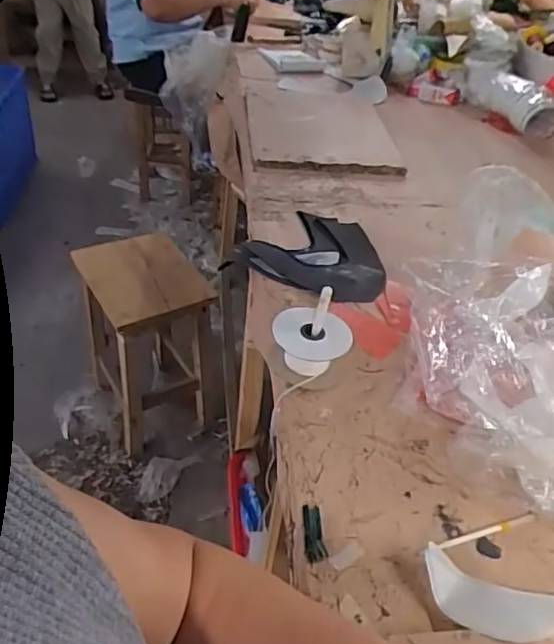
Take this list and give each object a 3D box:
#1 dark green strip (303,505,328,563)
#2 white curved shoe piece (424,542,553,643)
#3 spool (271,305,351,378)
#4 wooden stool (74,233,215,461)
[{"bbox_3d":[0.034,0.193,0.537,0.018,0.008,0.053,-2,40,-9],"label":"dark green strip"},{"bbox_3d":[0.189,0.235,0.485,0.129,0.013,0.065,12,25,9],"label":"white curved shoe piece"},{"bbox_3d":[0.040,0.029,0.692,0.091,0.061,0.074,18,41,15],"label":"spool"},{"bbox_3d":[-0.322,0.048,1.451,0.225,0.441,0.301,-18,45,-26],"label":"wooden stool"}]

